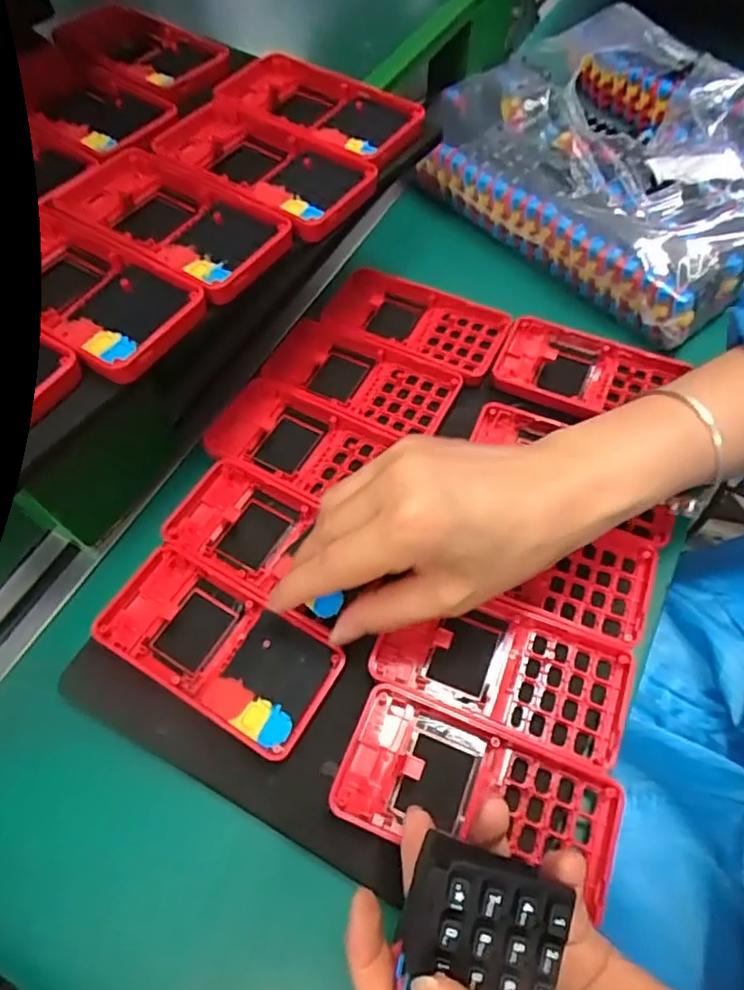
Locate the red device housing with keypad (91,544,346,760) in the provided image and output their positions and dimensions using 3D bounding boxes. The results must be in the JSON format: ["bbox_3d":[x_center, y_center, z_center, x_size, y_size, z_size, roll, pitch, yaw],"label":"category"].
[{"bbox_3d":[-0.079,0.078,0.316,0.121,0.014,0.059,26,63,17],"label":"red device housing with keypad"}]

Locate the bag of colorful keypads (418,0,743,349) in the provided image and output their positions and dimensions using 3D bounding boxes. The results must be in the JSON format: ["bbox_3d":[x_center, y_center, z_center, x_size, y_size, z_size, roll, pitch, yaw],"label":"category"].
[{"bbox_3d":[0.211,-0.279,0.501,0.276,0.051,0.297,-34,63,-17],"label":"bag of colorful keypads"}]

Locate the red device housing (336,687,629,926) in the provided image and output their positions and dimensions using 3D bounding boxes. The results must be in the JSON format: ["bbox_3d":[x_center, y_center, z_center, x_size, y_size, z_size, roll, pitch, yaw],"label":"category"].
[{"bbox_3d":[0.048,0.133,0.279,0.122,0.014,0.059,14,61,9],"label":"red device housing"}]

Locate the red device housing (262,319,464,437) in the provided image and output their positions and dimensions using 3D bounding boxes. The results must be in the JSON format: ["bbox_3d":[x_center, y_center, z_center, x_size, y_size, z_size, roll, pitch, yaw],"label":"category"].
[{"bbox_3d":[-0.011,-0.076,0.402,0.126,0.013,0.061,24,63,16],"label":"red device housing"}]

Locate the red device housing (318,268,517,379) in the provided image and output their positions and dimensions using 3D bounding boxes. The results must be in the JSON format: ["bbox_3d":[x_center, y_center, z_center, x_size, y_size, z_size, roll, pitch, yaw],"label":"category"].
[{"bbox_3d":[0.028,-0.120,0.428,0.124,0.016,0.068,23,62,15],"label":"red device housing"}]

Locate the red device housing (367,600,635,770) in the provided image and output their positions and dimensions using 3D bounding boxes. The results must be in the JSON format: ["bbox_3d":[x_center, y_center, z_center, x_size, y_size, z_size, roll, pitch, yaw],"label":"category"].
[{"bbox_3d":[0.065,0.085,0.306,0.119,0.010,0.061,20,62,12],"label":"red device housing"}]

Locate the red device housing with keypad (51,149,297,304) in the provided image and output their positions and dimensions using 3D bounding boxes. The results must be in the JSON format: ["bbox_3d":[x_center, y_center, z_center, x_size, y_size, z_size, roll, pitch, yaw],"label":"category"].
[{"bbox_3d":[-0.109,-0.151,0.331,0.142,0.017,0.065,39,68,23],"label":"red device housing with keypad"}]

